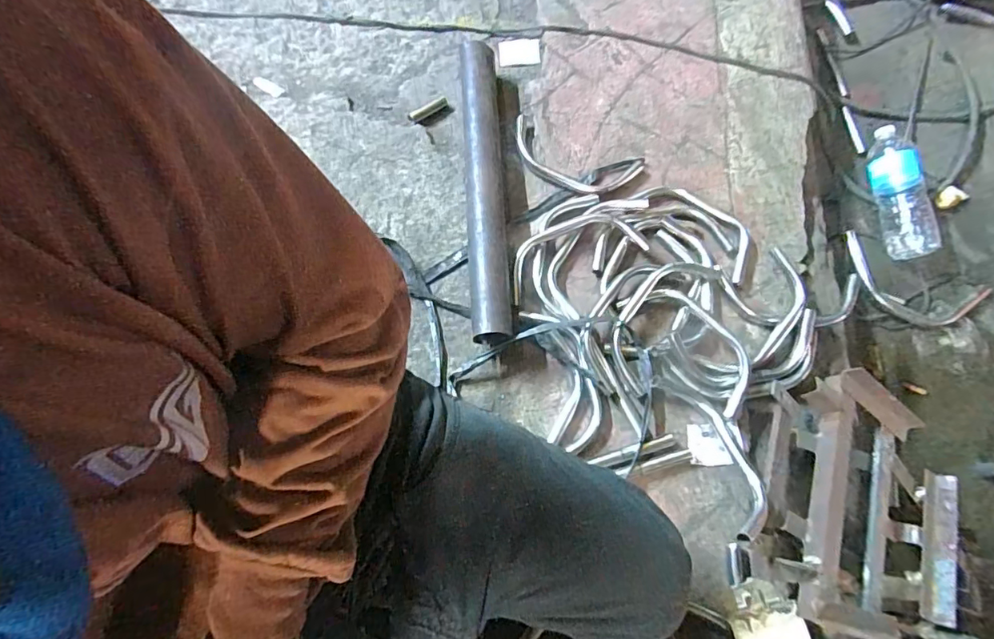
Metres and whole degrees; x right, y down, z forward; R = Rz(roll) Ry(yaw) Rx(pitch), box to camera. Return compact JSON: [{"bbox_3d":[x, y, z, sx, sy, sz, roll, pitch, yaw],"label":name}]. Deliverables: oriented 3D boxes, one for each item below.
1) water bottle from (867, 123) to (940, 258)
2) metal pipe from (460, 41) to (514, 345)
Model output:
[{"bbox_3d":[0.760,-0.245,0.958,0.071,0.076,0.267,-5,73,-3],"label":"water bottle"},{"bbox_3d":[-0.020,-0.224,0.814,0.066,0.074,0.534,-3,73,-2],"label":"metal pipe"}]

